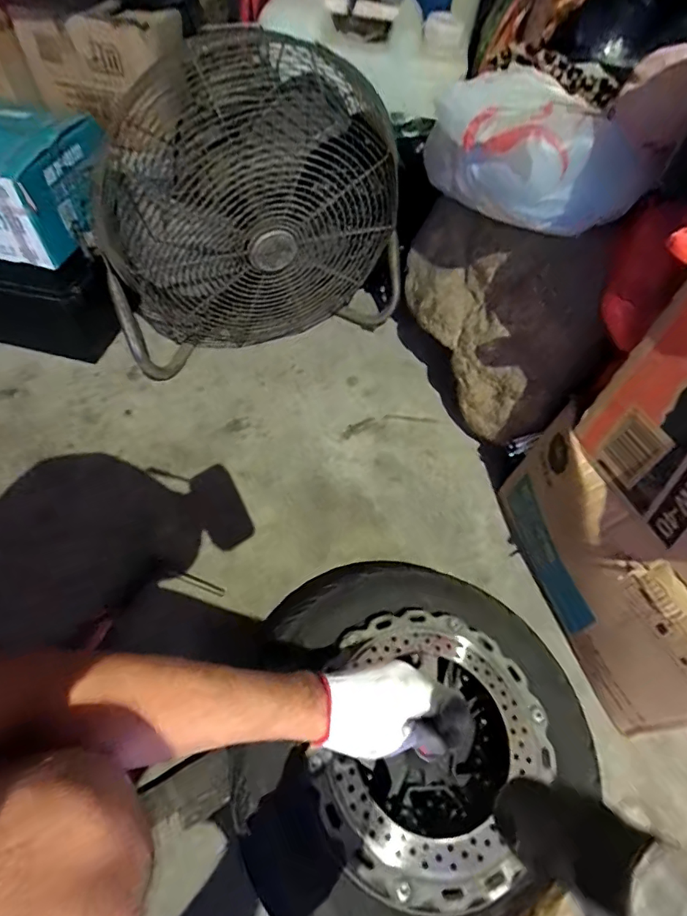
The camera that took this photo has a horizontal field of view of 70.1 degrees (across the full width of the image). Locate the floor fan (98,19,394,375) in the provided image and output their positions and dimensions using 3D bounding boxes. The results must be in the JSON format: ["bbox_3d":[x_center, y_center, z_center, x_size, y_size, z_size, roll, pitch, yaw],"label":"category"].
[{"bbox_3d":[-0.130,-0.369,0.782,0.485,0.438,0.210,-9,58,-12],"label":"floor fan"}]

